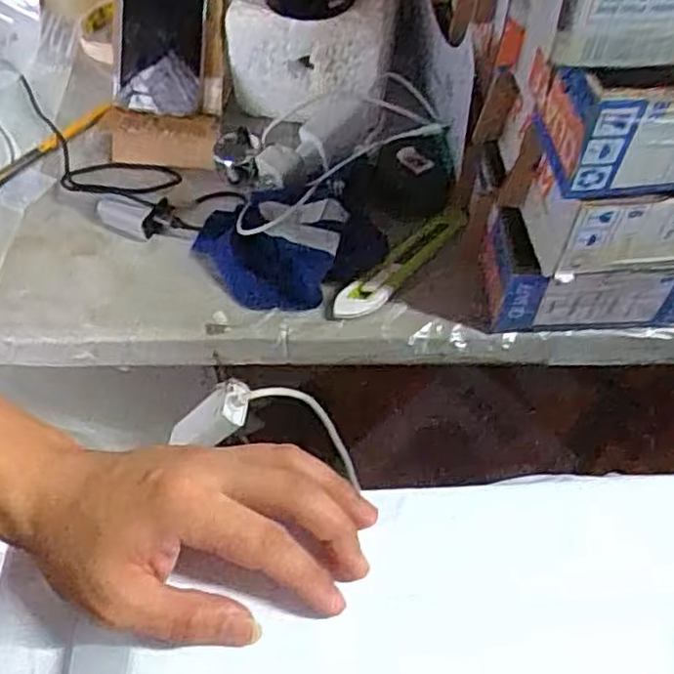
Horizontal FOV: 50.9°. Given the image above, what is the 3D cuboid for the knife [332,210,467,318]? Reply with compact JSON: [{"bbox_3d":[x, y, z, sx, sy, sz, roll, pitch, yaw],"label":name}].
[{"bbox_3d":[0.053,-0.060,0.584,0.027,0.019,0.141,38,64,22],"label":"knife"}]

